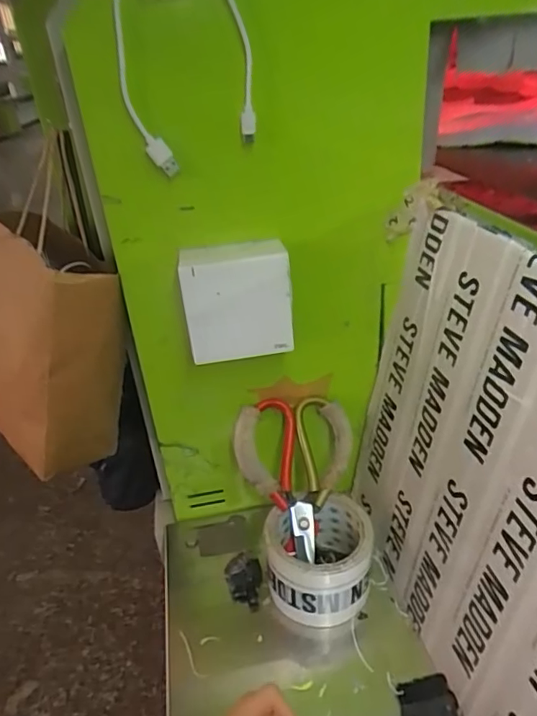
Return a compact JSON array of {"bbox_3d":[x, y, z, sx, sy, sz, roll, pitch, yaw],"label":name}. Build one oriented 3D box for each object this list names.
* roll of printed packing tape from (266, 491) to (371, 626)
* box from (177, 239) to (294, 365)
[{"bbox_3d":[0.045,0.185,0.483,0.091,0.073,0.088,0,31,0],"label":"roll of printed packing tape"},{"bbox_3d":[-0.027,-0.047,0.430,0.085,0.084,0.044,-6,32,-8],"label":"box"}]

